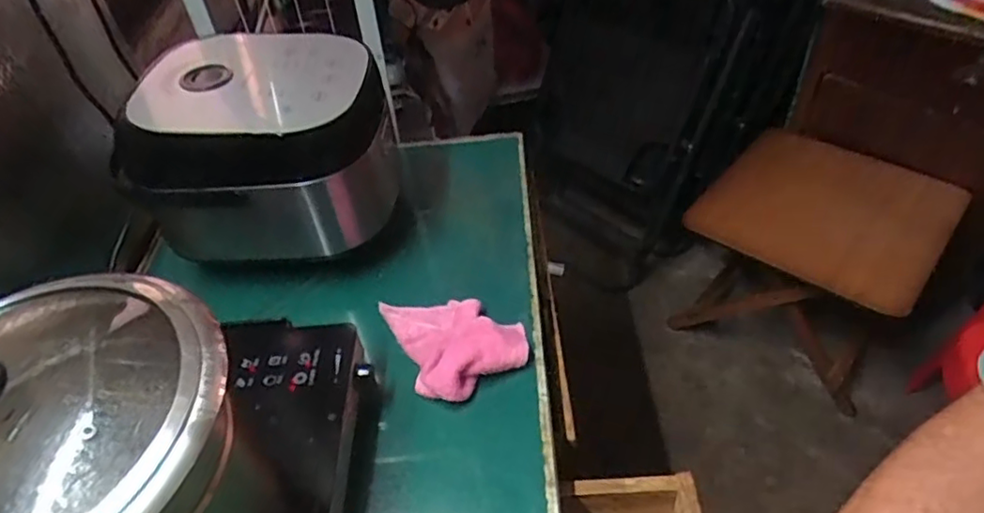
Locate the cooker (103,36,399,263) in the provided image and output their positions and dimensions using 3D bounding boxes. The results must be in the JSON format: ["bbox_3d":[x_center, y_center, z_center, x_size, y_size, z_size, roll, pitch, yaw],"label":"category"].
[{"bbox_3d":[-0.298,-0.142,0.858,0.308,0.229,0.218,-5,44,1],"label":"cooker"}]

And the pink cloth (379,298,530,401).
[{"bbox_3d":[-0.040,0.095,0.754,0.140,0.034,0.156,-20,46,-14],"label":"pink cloth"}]

